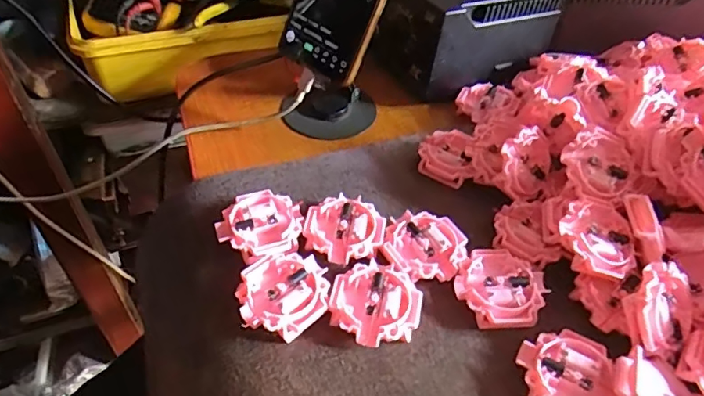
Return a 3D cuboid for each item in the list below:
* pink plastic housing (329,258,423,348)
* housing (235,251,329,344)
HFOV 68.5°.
[{"bbox_3d":[0.014,0.064,0.308,0.052,0.015,0.052,2,46,-2],"label":"pink plastic housing"},{"bbox_3d":[-0.041,0.057,0.309,0.049,0.016,0.052,-5,47,-9],"label":"housing"}]

